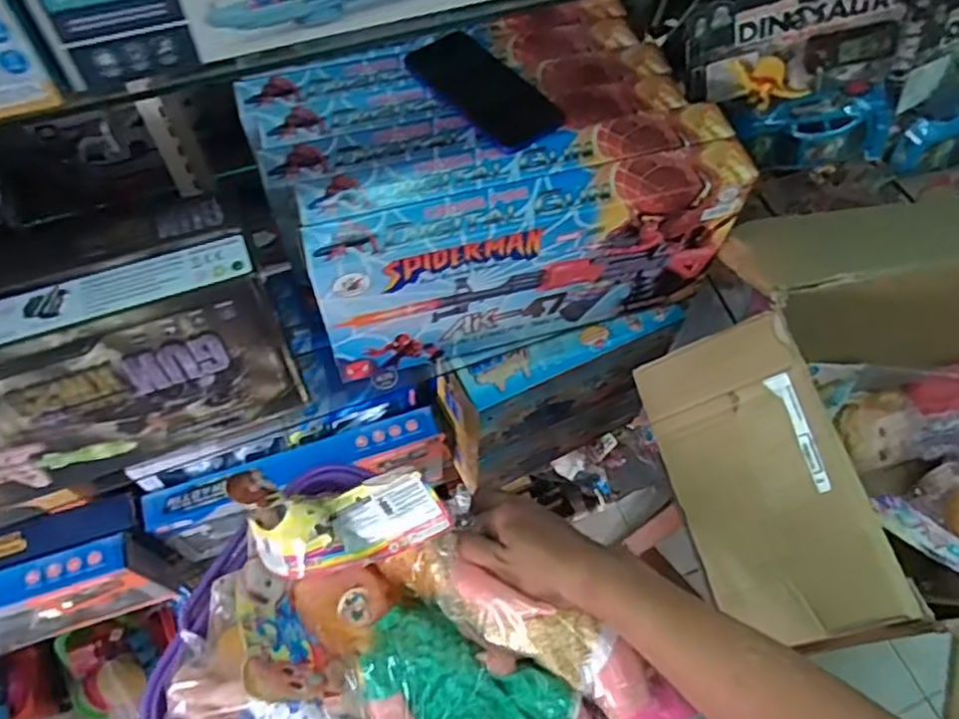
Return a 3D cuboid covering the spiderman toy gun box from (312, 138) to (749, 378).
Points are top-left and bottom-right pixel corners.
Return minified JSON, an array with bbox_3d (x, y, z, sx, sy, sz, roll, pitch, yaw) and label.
[{"bbox_3d":[0.046,-0.097,0.670,0.400,0.190,0.058,-13,61,-11],"label":"spiderman toy gun box"}]

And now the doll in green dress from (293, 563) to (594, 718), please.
[{"bbox_3d":[-0.019,0.260,0.520,0.292,0.067,0.101,31,63,13],"label":"doll in green dress"}]

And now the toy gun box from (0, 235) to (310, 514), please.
[{"bbox_3d":[-0.383,0.040,0.572,0.439,0.203,0.074,-18,62,-14],"label":"toy gun box"}]

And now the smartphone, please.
[{"bbox_3d":[0.000,-0.259,0.649,0.073,0.015,0.166,-35,68,-21],"label":"smartphone"}]

